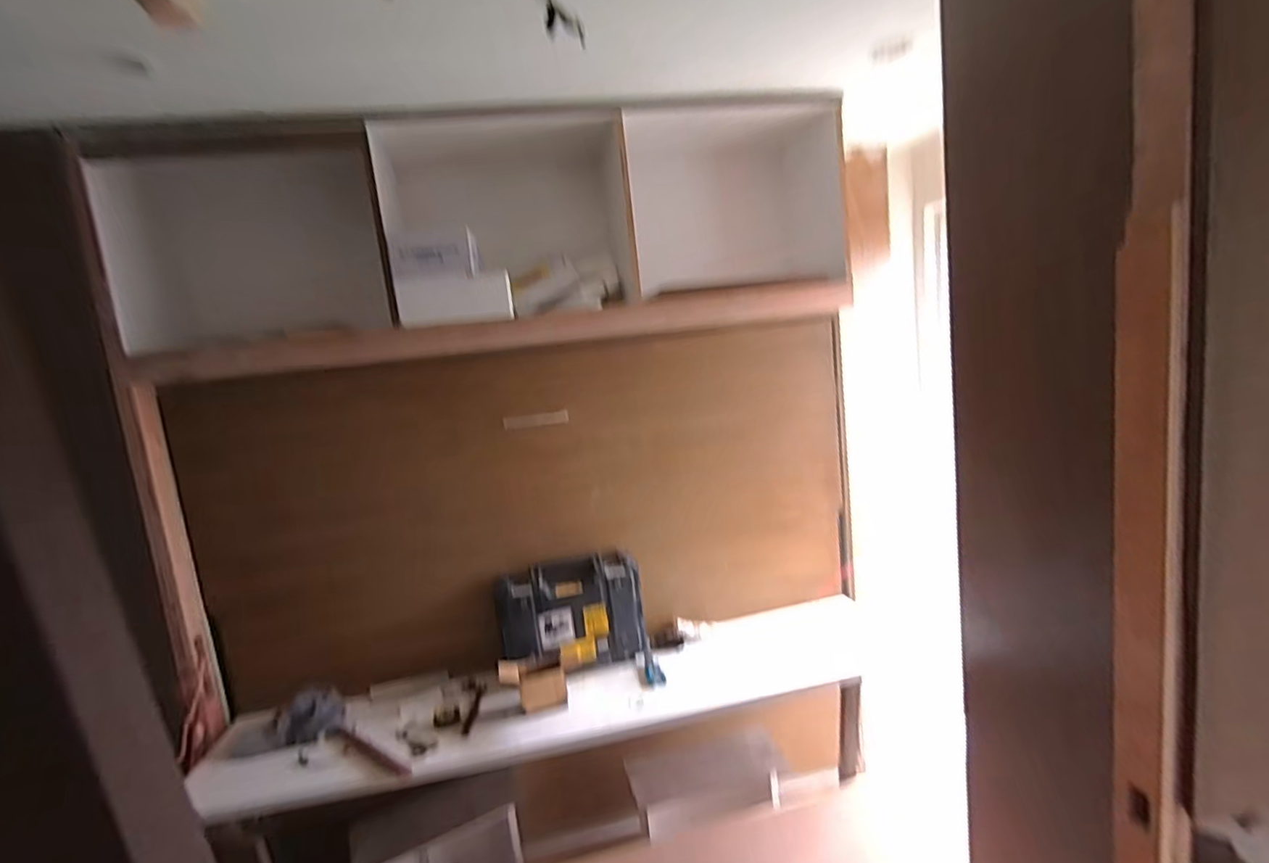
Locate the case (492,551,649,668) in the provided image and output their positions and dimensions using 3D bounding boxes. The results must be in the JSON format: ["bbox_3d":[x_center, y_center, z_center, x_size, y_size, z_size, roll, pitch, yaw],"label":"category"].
[{"bbox_3d":[-0.181,0.546,1.744,0.423,0.310,0.095,-8,6,-9],"label":"case"}]

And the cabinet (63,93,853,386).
[{"bbox_3d":[-0.363,-0.596,1.796,2.005,0.654,0.444,-8,7,-11],"label":"cabinet"}]

